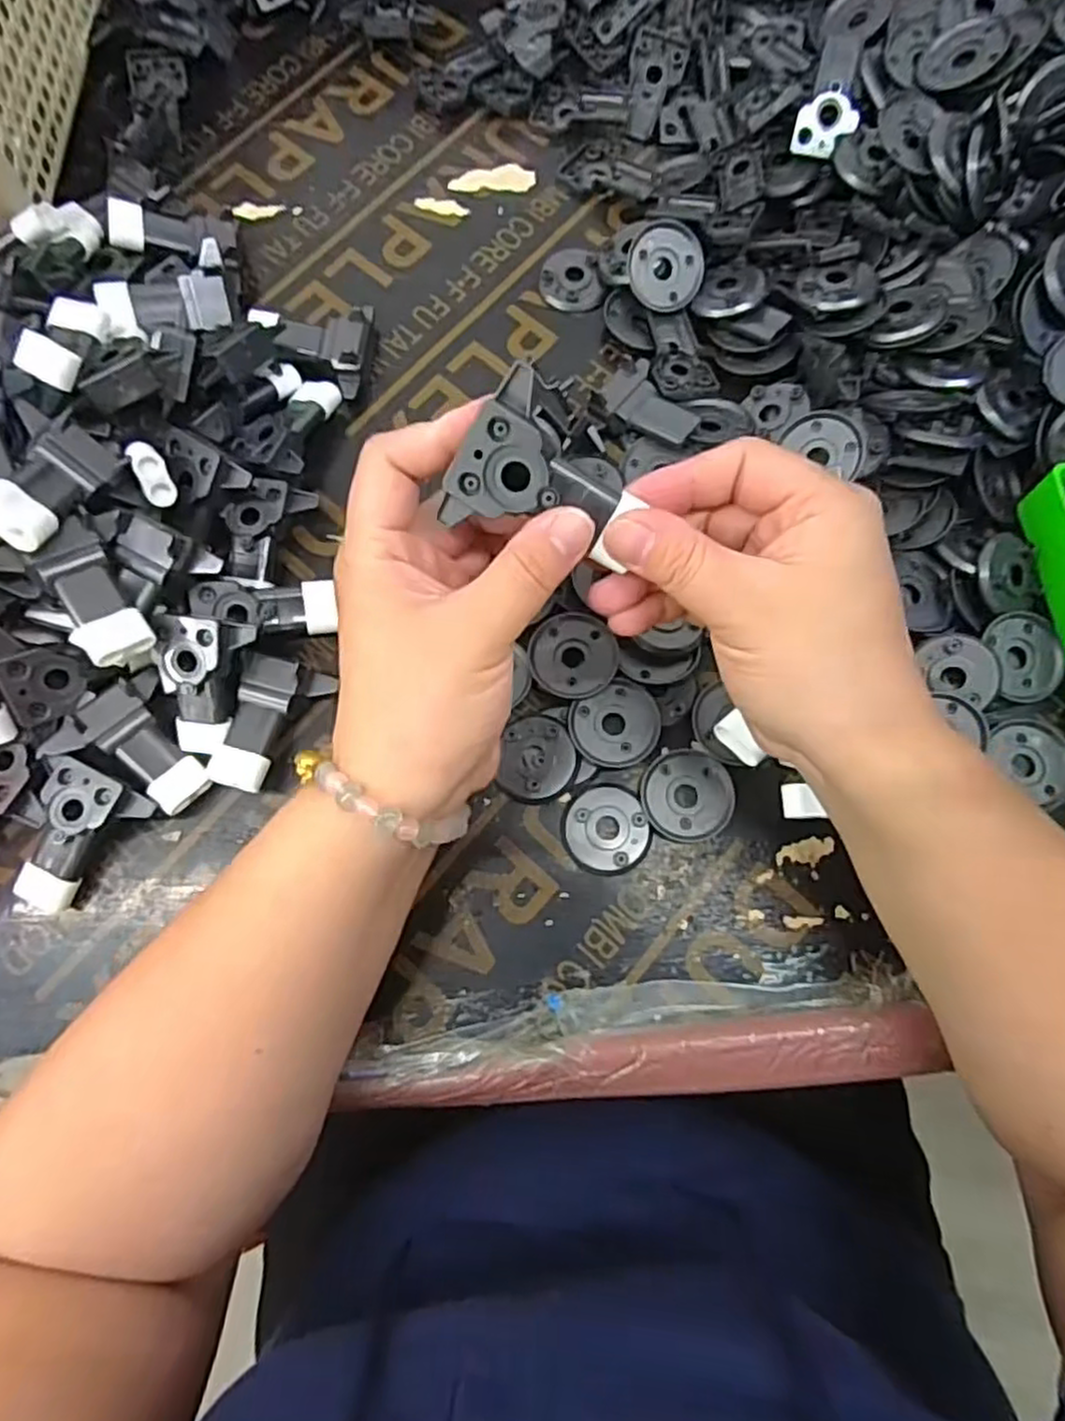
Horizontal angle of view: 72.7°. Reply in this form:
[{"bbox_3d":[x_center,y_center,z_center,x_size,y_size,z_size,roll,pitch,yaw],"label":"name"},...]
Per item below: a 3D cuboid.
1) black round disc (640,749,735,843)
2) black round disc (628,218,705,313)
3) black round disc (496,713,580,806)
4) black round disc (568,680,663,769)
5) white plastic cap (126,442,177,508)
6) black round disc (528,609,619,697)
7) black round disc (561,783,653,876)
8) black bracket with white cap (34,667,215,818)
[{"bbox_3d":[0.074,0.040,0.345,0.042,0.004,0.042,0,76,1],"label":"black round disc"},{"bbox_3d":[0.073,-0.245,0.399,0.044,0.004,0.042,-2,106,-8],"label":"black round disc"},{"bbox_3d":[0.004,0.023,0.349,0.036,0.009,0.042,-1,76,1],"label":"black round disc"},{"bbox_3d":[0.041,0.008,0.350,0.042,0.007,0.038,-29,78,-6],"label":"black round disc"},{"bbox_3d":[-0.174,-0.108,0.332,0.012,0.029,0.012,-18,35,-4],"label":"white plastic cap"},{"bbox_3d":[0.019,-0.029,0.355,0.042,0.004,0.039,0,76,1],"label":"black round disc"},{"bbox_3d":[0.035,0.056,0.343,0.040,0.005,0.042,0,76,1],"label":"black round disc"},{"bbox_3d":[-0.183,0.018,0.337,0.063,0.020,0.052,40,80,10],"label":"black bracket with white cap"}]

